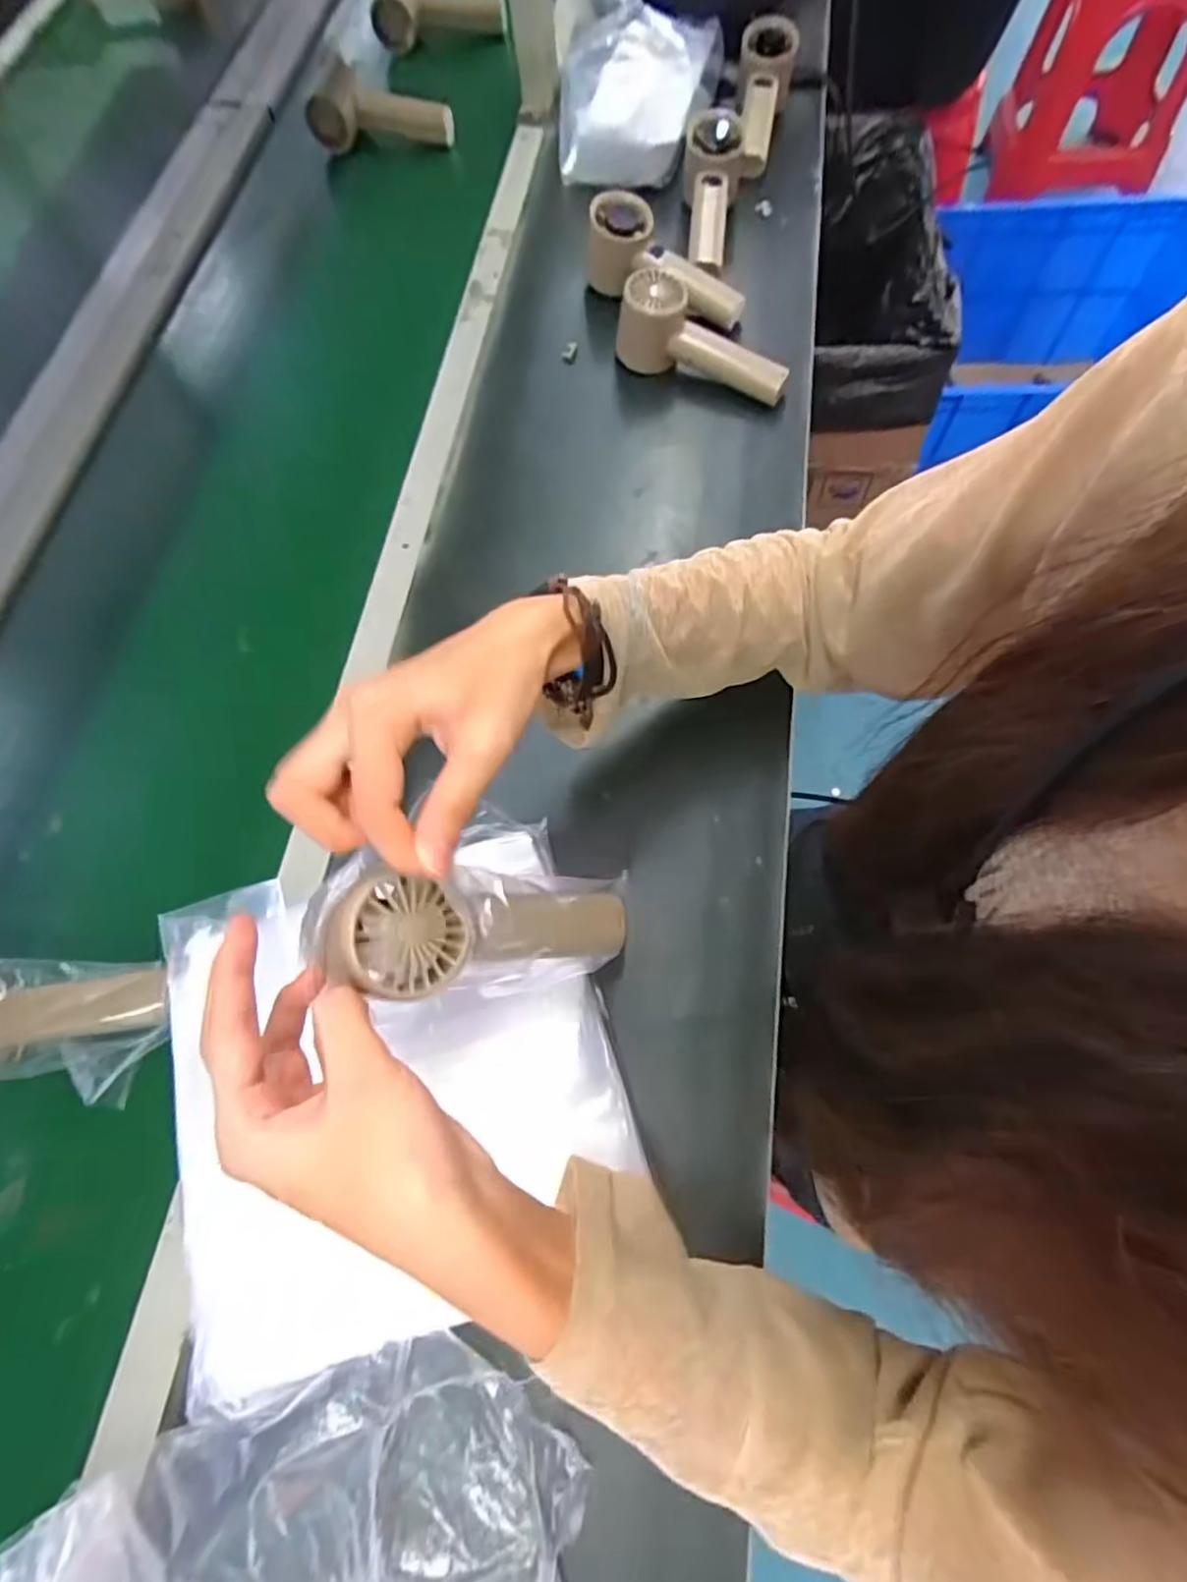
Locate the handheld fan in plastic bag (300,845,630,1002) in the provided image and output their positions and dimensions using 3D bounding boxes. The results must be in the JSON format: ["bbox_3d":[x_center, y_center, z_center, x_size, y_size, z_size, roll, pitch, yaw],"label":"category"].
[{"bbox_3d":[-0.053,0.068,0.318,0.059,0.169,0.053,-25,66,29],"label":"handheld fan in plastic bag"}]

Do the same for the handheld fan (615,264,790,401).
[{"bbox_3d":[0.097,-0.392,0.594,0.157,0.060,0.053,25,71,-3],"label":"handheld fan"}]

